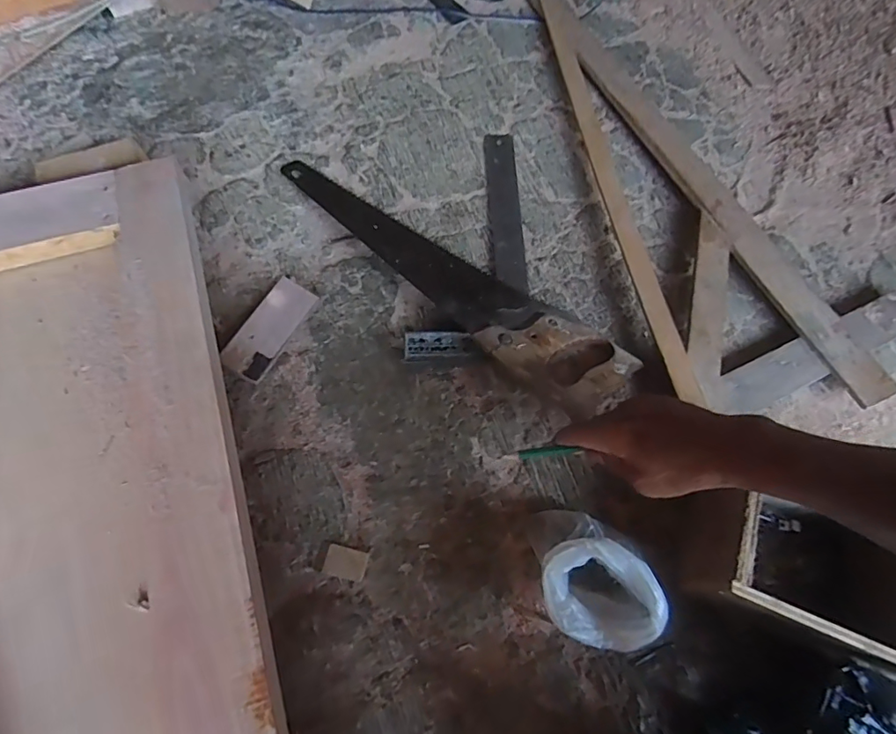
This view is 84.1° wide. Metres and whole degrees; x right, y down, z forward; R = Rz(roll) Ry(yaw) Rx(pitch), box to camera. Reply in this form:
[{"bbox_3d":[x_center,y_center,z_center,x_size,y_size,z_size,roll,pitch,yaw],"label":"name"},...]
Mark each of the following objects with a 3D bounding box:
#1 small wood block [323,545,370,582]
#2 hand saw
[{"bbox_3d":[-0.103,0.199,0.505,0.041,0.008,0.028,14,70,4],"label":"small wood block"},{"bbox_3d":[-0.015,-0.108,0.604,0.501,0.044,0.111,33,72,11],"label":"hand saw"}]

